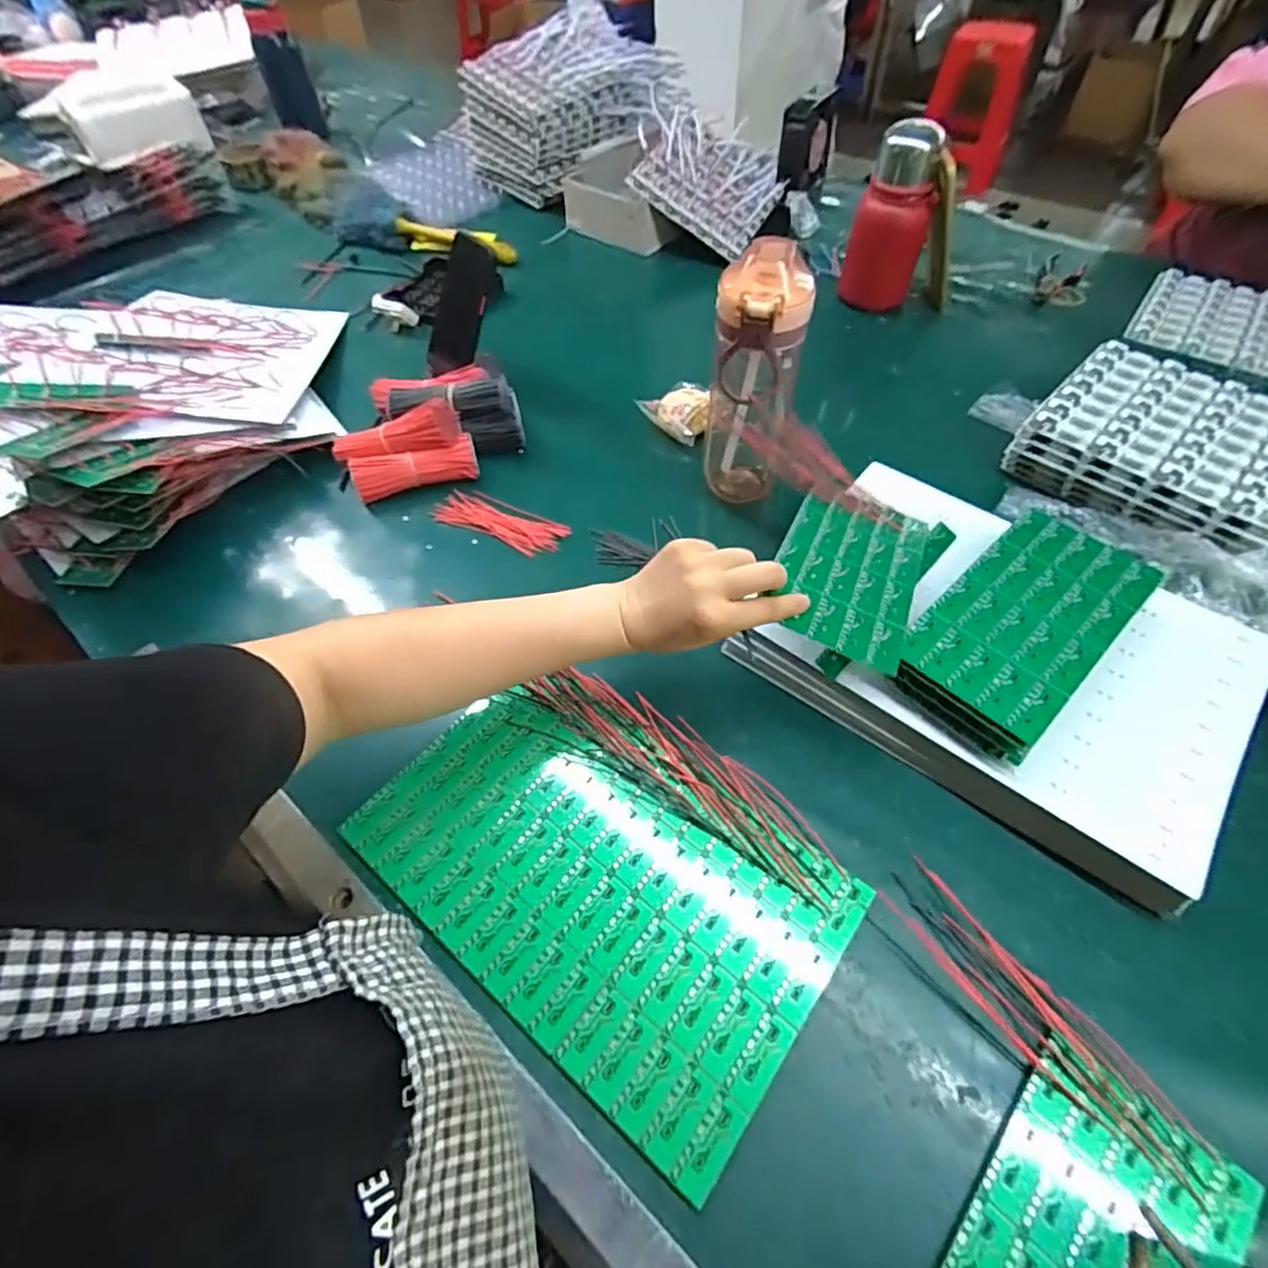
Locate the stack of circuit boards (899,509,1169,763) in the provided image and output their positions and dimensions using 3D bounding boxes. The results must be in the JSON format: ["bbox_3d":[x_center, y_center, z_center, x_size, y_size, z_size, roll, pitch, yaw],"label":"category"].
[{"bbox_3d":[0.274,-0.007,0.449,0.195,0.033,0.101,-39,60,-21],"label":"stack of circuit boards"}]

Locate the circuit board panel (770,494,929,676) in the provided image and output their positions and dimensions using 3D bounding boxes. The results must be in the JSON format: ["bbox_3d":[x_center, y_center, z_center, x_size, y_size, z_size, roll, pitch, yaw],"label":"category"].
[{"bbox_3d":[0.159,-0.049,0.464,0.098,0.007,0.177,23,49,10],"label":"circuit board panel"}]

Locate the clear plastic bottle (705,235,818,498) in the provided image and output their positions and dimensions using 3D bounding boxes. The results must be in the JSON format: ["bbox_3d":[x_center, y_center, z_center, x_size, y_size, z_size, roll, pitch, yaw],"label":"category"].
[{"bbox_3d":[0.101,-0.204,0.536,0.076,0.214,0.063,5,55,6],"label":"clear plastic bottle"}]

